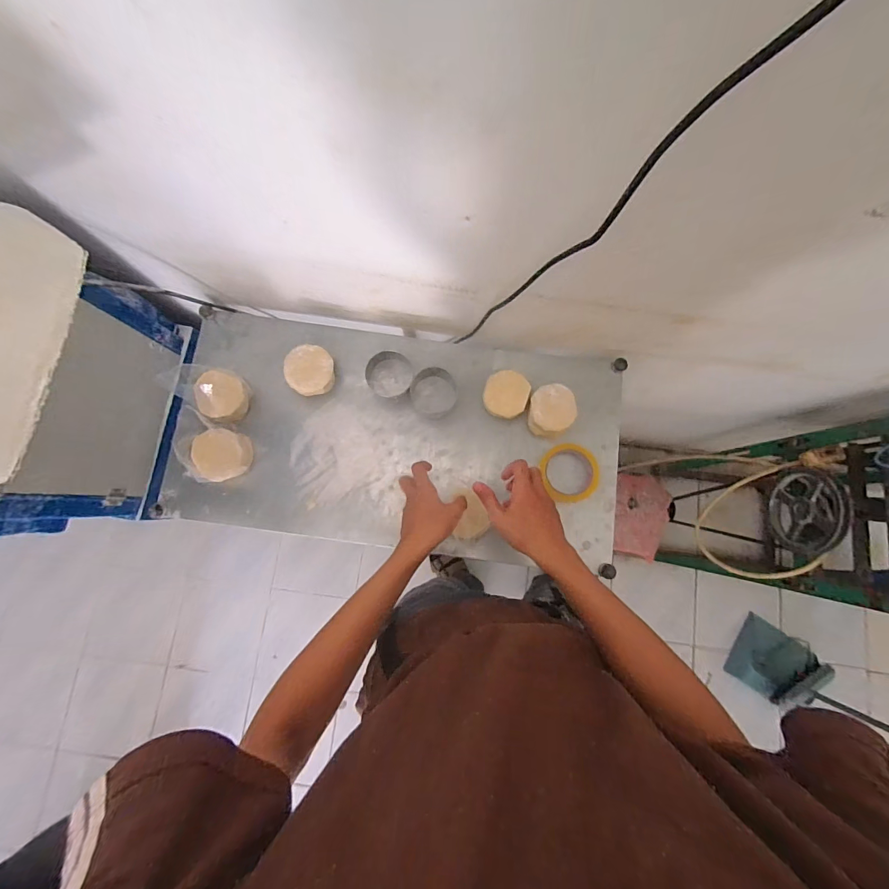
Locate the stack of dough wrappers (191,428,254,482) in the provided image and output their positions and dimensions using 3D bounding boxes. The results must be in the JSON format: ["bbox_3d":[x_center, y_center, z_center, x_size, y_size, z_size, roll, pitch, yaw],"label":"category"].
[{"bbox_3d":[-0.377,0.018,0.672,0.080,0.063,0.081,-25,82,-4],"label":"stack of dough wrappers"}]

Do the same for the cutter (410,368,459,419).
[{"bbox_3d":[-0.019,-0.094,0.706,0.082,0.042,0.086,0,81,-1],"label":"cutter"}]

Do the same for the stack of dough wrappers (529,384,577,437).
[{"bbox_3d":[0.188,-0.059,0.701,0.079,0.056,0.090,8,81,1],"label":"stack of dough wrappers"}]

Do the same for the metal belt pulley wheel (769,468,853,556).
[{"bbox_3d":[0.715,0.132,0.774,0.029,0.174,0.165,0,81,-1],"label":"metal belt pulley wheel"}]

